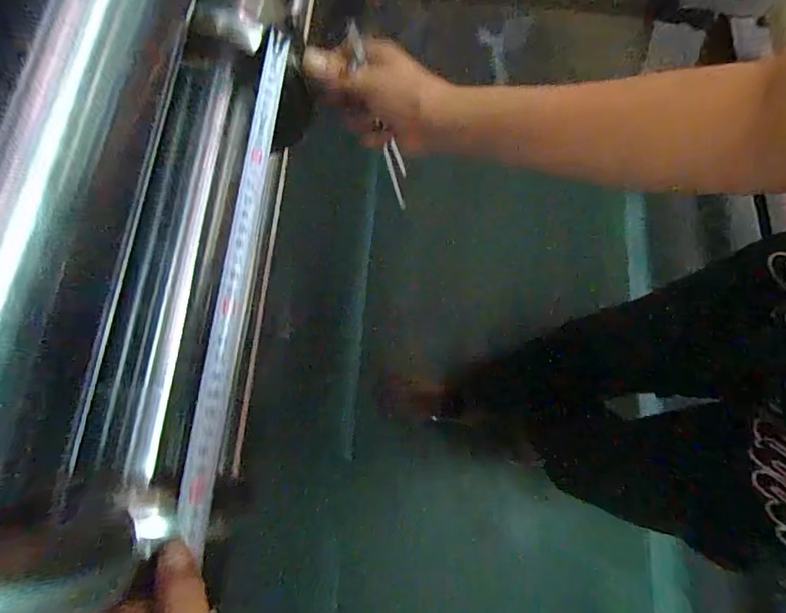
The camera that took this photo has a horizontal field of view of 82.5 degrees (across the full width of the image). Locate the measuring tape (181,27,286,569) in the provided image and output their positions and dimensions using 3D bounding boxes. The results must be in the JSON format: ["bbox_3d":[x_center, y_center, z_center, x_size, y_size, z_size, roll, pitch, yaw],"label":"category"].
[{"bbox_3d":[-0.094,-0.031,0.271,0.014,0.010,0.318,5,75,0],"label":"measuring tape"}]

